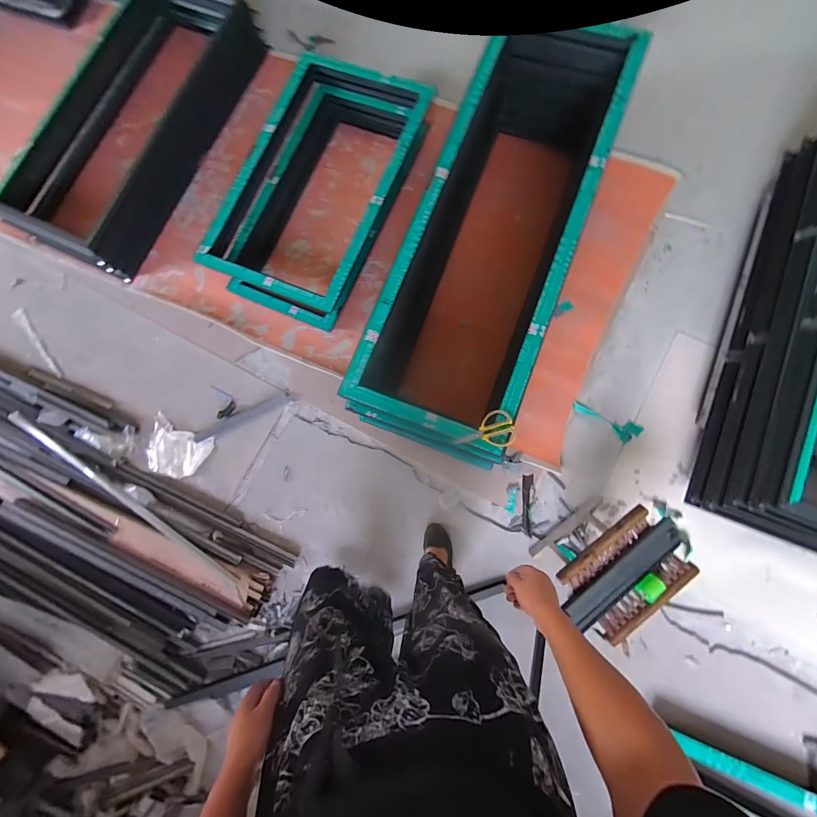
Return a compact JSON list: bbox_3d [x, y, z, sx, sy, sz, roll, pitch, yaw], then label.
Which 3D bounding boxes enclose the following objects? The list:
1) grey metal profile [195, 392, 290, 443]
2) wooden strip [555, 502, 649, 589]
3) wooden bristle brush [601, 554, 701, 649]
[{"bbox_3d":[-0.661,0.031,1.422,0.402,0.020,0.052,-25,81,-1],"label":"grey metal profile"},{"bbox_3d":[0.567,0.404,1.028,0.321,0.042,0.075,-34,81,-2],"label":"wooden strip"},{"bbox_3d":[0.666,0.528,0.991,0.312,0.042,0.071,-38,82,-3],"label":"wooden bristle brush"}]

